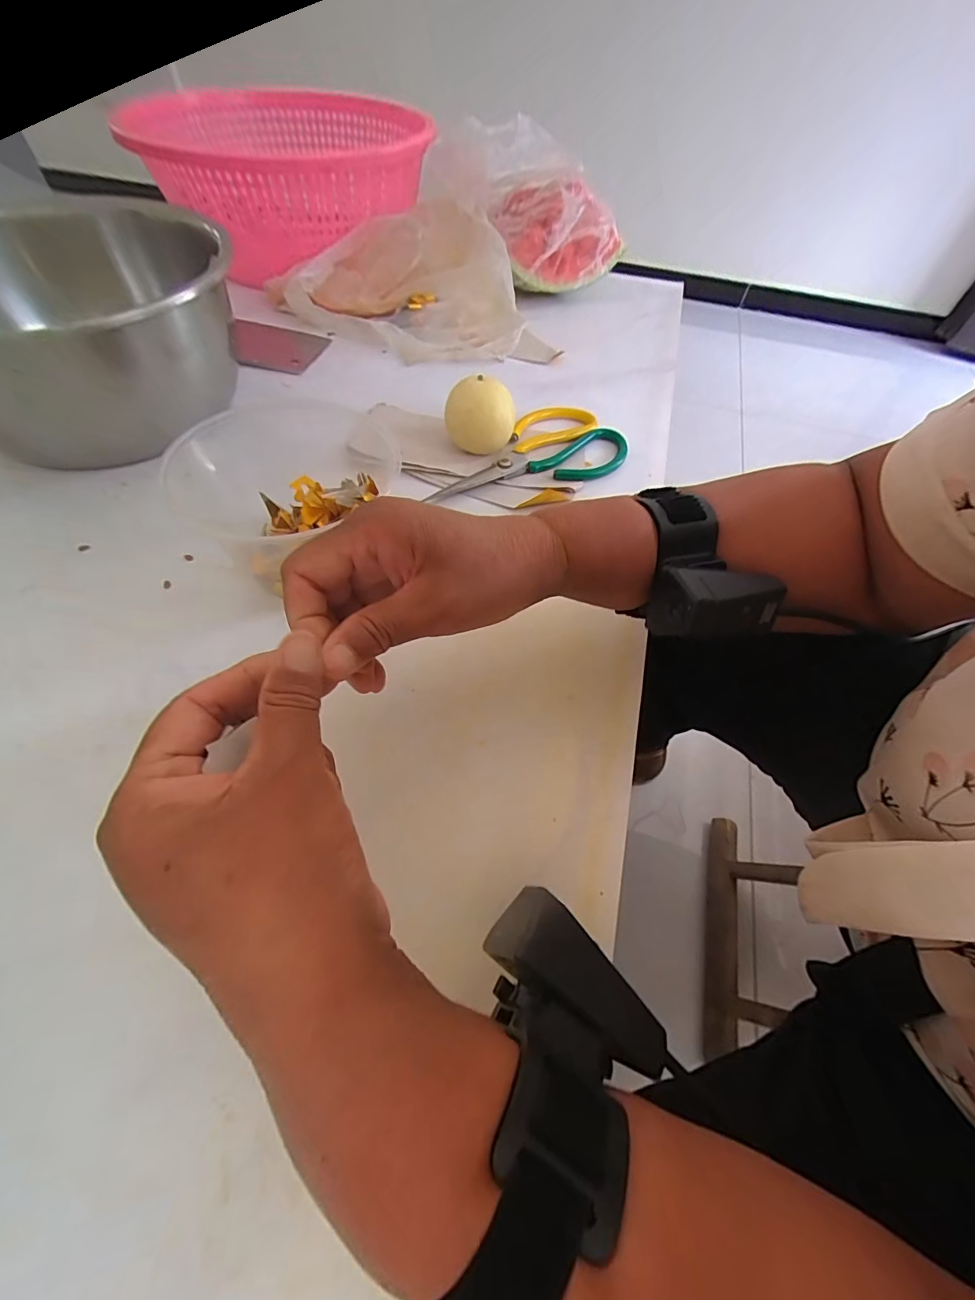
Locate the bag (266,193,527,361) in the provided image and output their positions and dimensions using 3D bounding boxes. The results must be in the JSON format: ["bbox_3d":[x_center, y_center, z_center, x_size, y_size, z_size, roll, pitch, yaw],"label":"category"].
[{"bbox_3d":[-0.097,-0.392,0.490,0.267,0.102,0.115,9,57,3],"label":"bag"}]

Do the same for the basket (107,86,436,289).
[{"bbox_3d":[-0.229,-0.525,0.521,0.243,0.126,0.331,-30,63,-21],"label":"basket"}]

